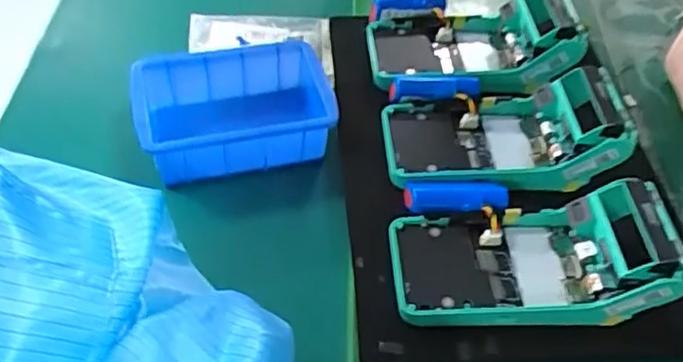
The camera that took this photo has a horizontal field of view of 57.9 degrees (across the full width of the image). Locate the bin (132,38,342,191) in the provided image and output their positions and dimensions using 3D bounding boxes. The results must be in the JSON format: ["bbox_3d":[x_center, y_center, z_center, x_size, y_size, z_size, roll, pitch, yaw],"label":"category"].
[{"bbox_3d":[-0.082,-0.056,0.481,0.147,0.055,0.096,-11,54,-14],"label":"bin"}]

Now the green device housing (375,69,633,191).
[{"bbox_3d":[0.119,-0.030,0.460,0.171,0.057,0.084,-6,52,7],"label":"green device housing"}]

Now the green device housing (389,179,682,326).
[{"bbox_3d":[0.121,0.044,0.387,0.172,0.066,0.076,0,52,-6],"label":"green device housing"}]

